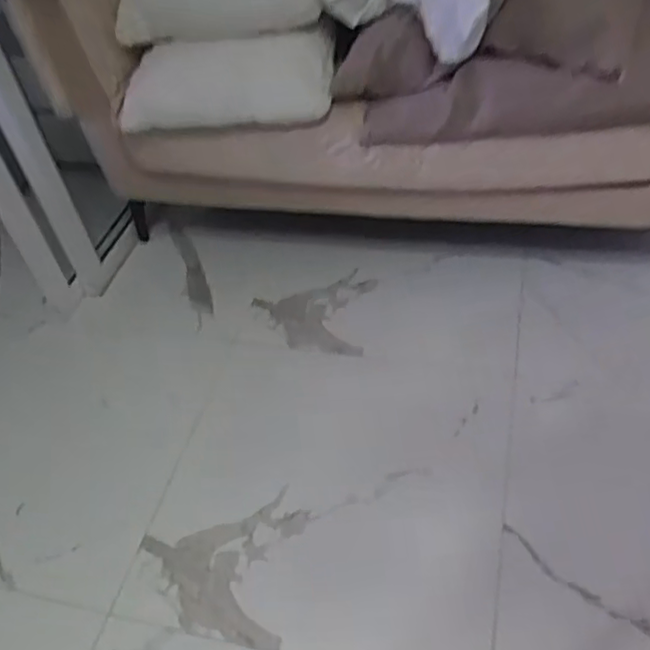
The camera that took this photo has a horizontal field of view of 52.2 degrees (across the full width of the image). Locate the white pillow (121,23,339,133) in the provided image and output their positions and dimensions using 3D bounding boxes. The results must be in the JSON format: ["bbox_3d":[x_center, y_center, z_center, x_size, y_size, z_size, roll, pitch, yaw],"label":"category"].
[{"bbox_3d":[-0.188,-0.454,1.267,0.410,0.156,0.122,-1,46,7],"label":"white pillow"}]

